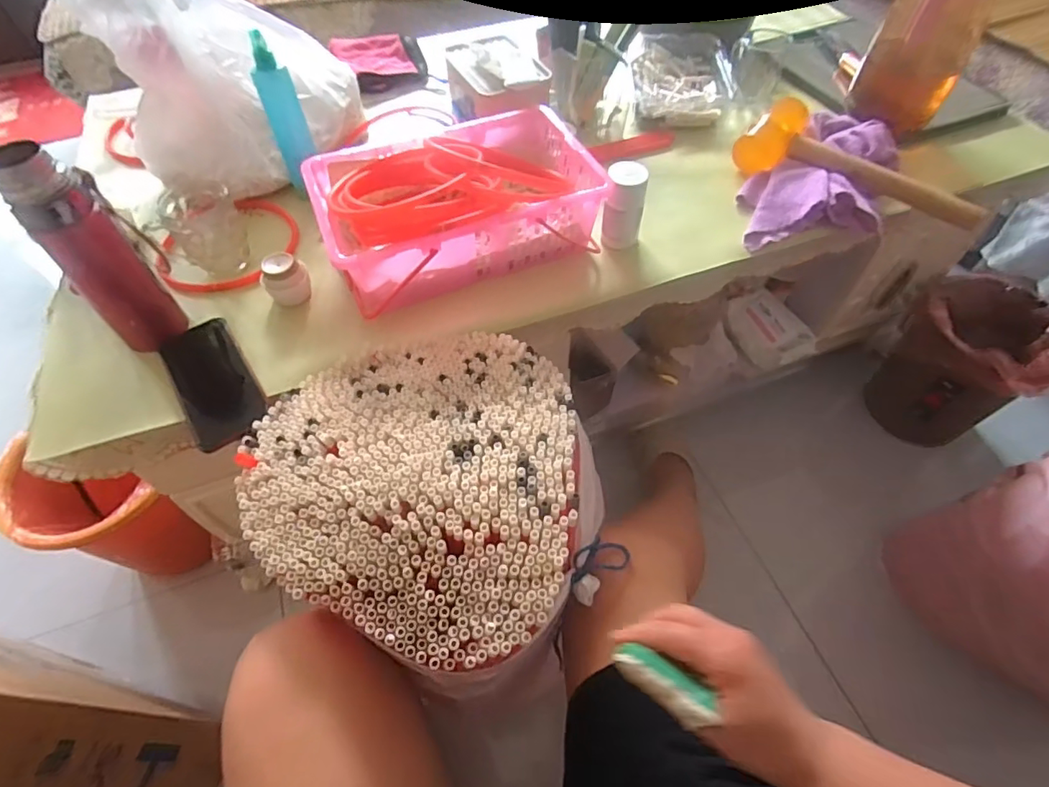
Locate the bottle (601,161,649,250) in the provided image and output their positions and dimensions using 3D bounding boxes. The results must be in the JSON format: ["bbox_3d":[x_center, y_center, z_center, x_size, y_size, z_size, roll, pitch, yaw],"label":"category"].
[{"bbox_3d":[0.123,-0.229,0.671,0.050,0.101,0.047,5,55,3],"label":"bottle"}]

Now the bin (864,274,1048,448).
[{"bbox_3d":[0.802,-0.047,1.009,0.228,0.273,0.228,-20,57,-13],"label":"bin"}]

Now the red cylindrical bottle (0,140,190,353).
[{"bbox_3d":[-0.406,-0.129,0.516,0.065,0.199,0.058,-38,63,-23],"label":"red cylindrical bottle"}]

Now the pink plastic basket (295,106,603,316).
[{"bbox_3d":[-0.084,-0.235,0.661,0.323,0.115,0.213,-20,58,-14],"label":"pink plastic basket"}]

